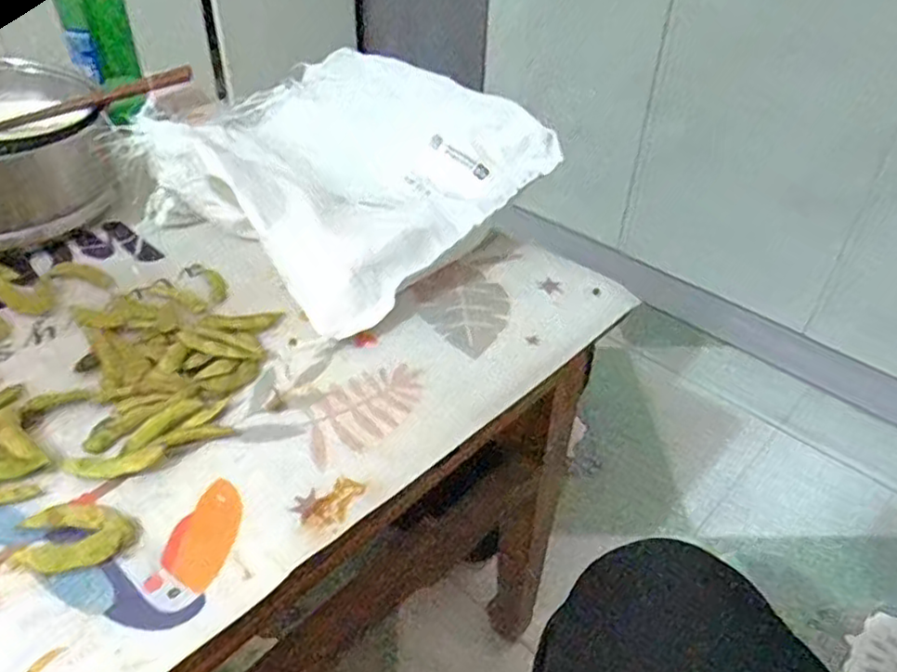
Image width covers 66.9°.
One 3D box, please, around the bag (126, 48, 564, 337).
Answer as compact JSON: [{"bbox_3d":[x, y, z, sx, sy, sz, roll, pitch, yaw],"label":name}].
[{"bbox_3d":[-0.094,-0.154,0.603,0.306,0.089,0.269,32,47,31],"label":"bag"}]

